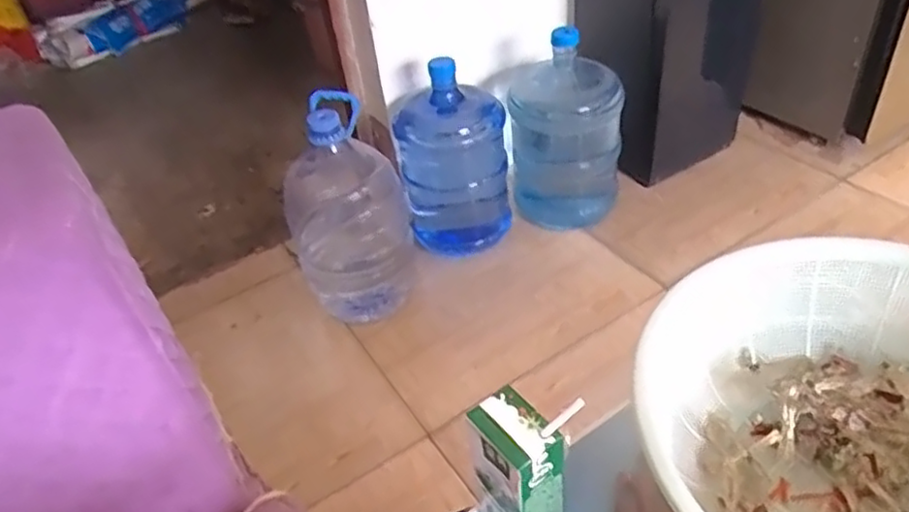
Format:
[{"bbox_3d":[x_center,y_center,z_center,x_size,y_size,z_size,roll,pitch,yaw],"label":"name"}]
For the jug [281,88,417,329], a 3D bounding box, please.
[{"bbox_3d":[-0.202,-0.065,1.279,0.226,0.412,0.213,-18,42,-11],"label":"jug"}]

